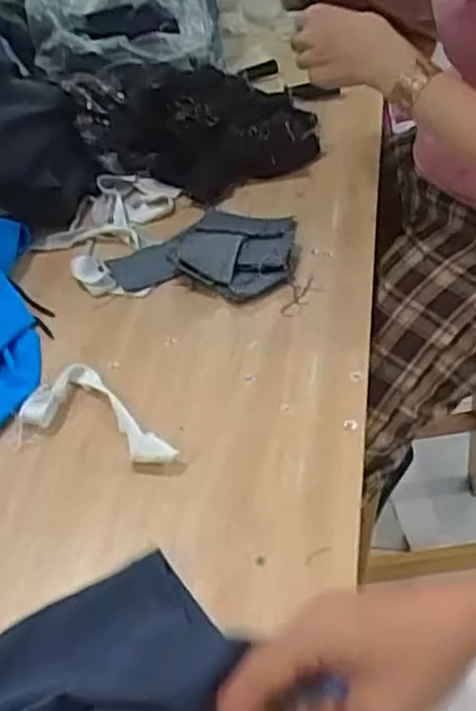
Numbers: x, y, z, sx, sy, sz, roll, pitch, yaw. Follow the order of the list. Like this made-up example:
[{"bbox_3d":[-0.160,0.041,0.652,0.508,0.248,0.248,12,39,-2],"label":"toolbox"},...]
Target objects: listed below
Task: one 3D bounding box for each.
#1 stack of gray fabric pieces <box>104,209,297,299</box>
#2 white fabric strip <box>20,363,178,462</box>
[{"bbox_3d":[-0.035,-0.126,0.860,0.199,0.024,0.157,4,44,11],"label":"stack of gray fabric pieces"},{"bbox_3d":[-0.131,0.063,0.673,0.081,0.021,0.153,-31,49,-24],"label":"white fabric strip"}]

